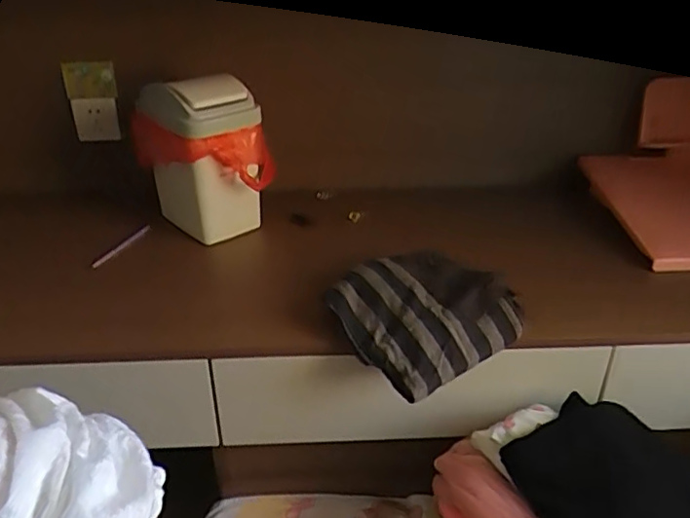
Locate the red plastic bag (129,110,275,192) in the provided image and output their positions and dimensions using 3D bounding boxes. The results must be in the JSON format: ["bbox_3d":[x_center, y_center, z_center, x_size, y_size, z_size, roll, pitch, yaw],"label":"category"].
[{"bbox_3d":[-0.269,-0.209,1.105,0.161,0.116,0.266,-26,39,-37],"label":"red plastic bag"}]

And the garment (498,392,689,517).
[{"bbox_3d":[0.359,0.303,0.761,0.244,0.103,0.263,-14,33,-23],"label":"garment"}]

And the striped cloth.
[{"bbox_3d":[0.110,0.078,0.879,0.237,0.072,0.222,-22,37,-33],"label":"striped cloth"}]

